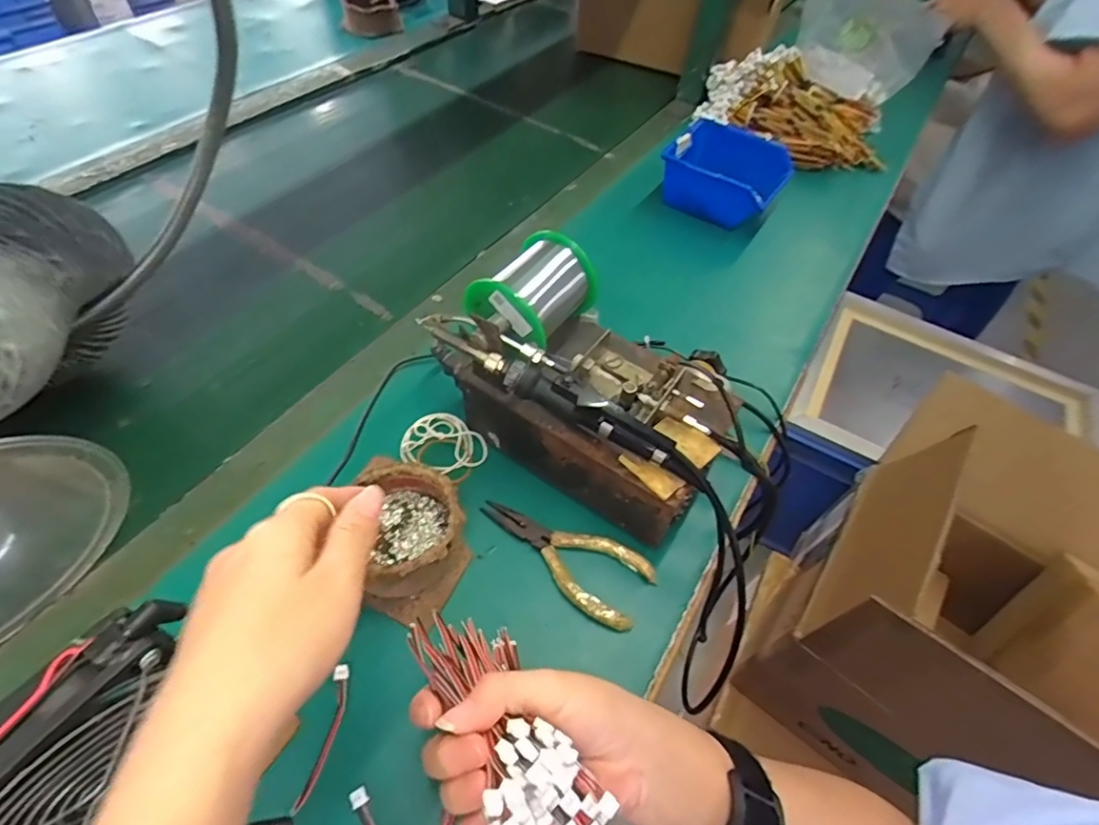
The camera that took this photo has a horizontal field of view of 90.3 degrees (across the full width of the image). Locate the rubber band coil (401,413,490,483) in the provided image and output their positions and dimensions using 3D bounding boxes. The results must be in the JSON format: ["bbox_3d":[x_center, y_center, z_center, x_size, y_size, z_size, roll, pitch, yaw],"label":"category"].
[{"bbox_3d":[-0.085,0.026,0.441,0.065,0.007,0.053,29,55,16],"label":"rubber band coil"}]

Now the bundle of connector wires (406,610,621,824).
[{"bbox_3d":[-0.025,0.148,0.258,0.055,0.041,0.129,-25,47,-23],"label":"bundle of connector wires"}]

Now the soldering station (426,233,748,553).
[{"bbox_3d":[0.033,-0.018,0.403,0.191,0.137,0.116,28,55,16],"label":"soldering station"}]

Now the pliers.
[{"bbox_3d":[0.011,0.097,0.393,0.129,0.012,0.054,33,56,19],"label":"pliers"}]

